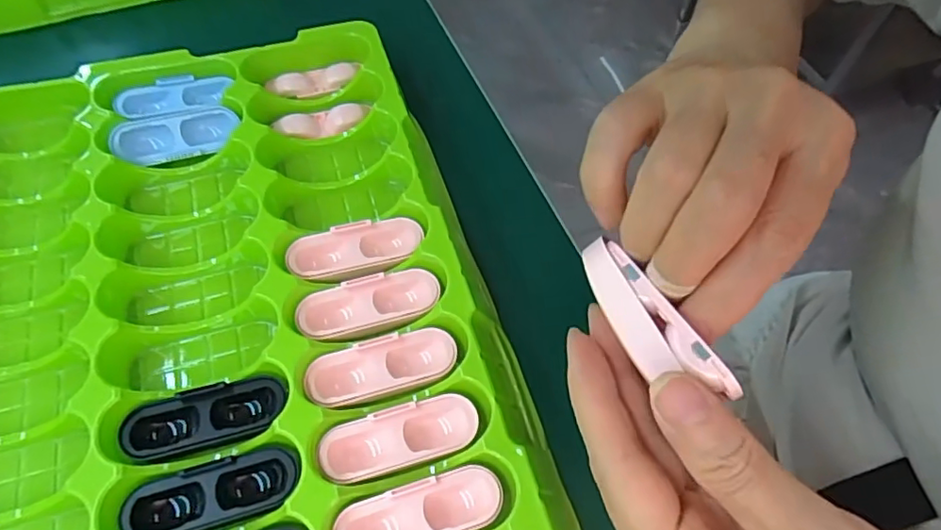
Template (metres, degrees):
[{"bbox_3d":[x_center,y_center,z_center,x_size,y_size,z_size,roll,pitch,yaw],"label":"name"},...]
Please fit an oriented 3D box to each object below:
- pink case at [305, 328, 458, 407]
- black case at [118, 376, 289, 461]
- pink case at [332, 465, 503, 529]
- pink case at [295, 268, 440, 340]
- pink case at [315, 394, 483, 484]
[{"bbox_3d":[-0.039,0.045,0.255,0.064,0.012,0.023,-14,61,-12],"label":"pink case"},{"bbox_3d":[-0.109,0.065,0.241,0.064,0.011,0.027,-12,61,-11],"label":"black case"},{"bbox_3d":[-0.020,0.096,0.223,0.064,0.009,0.023,-14,61,-12],"label":"pink case"},{"bbox_3d":[-0.046,0.019,0.268,0.063,0.009,0.027,-9,60,-9],"label":"pink case"},{"bbox_3d":[-0.029,0.071,0.239,0.064,0.009,0.024,-14,61,-12],"label":"pink case"}]

